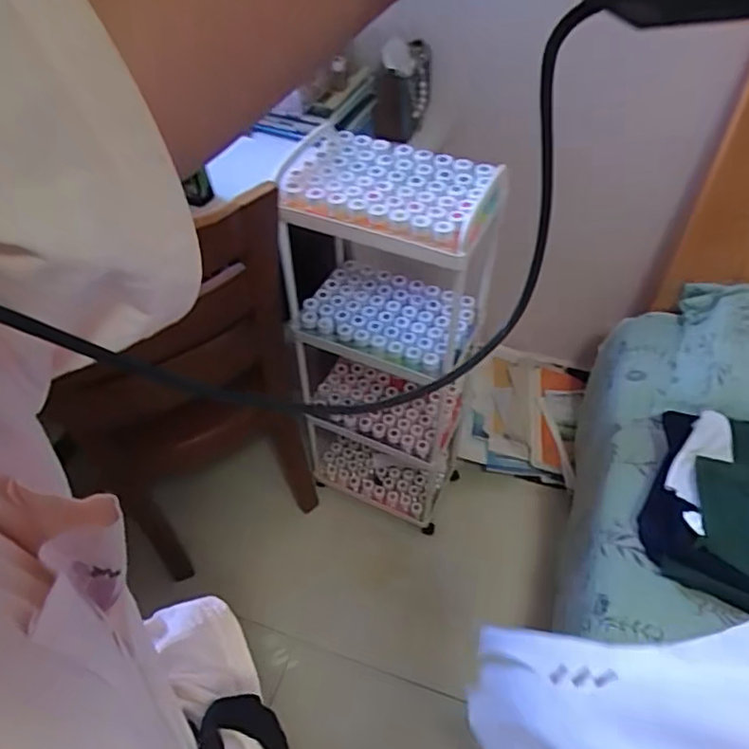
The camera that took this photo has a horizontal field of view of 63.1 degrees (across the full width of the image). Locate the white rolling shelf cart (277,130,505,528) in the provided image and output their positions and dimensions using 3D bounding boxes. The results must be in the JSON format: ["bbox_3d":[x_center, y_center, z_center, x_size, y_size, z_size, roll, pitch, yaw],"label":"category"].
[{"bbox_3d":[0.010,-0.046,1.244,0.402,0.847,0.231,17,53,14],"label":"white rolling shelf cart"}]

